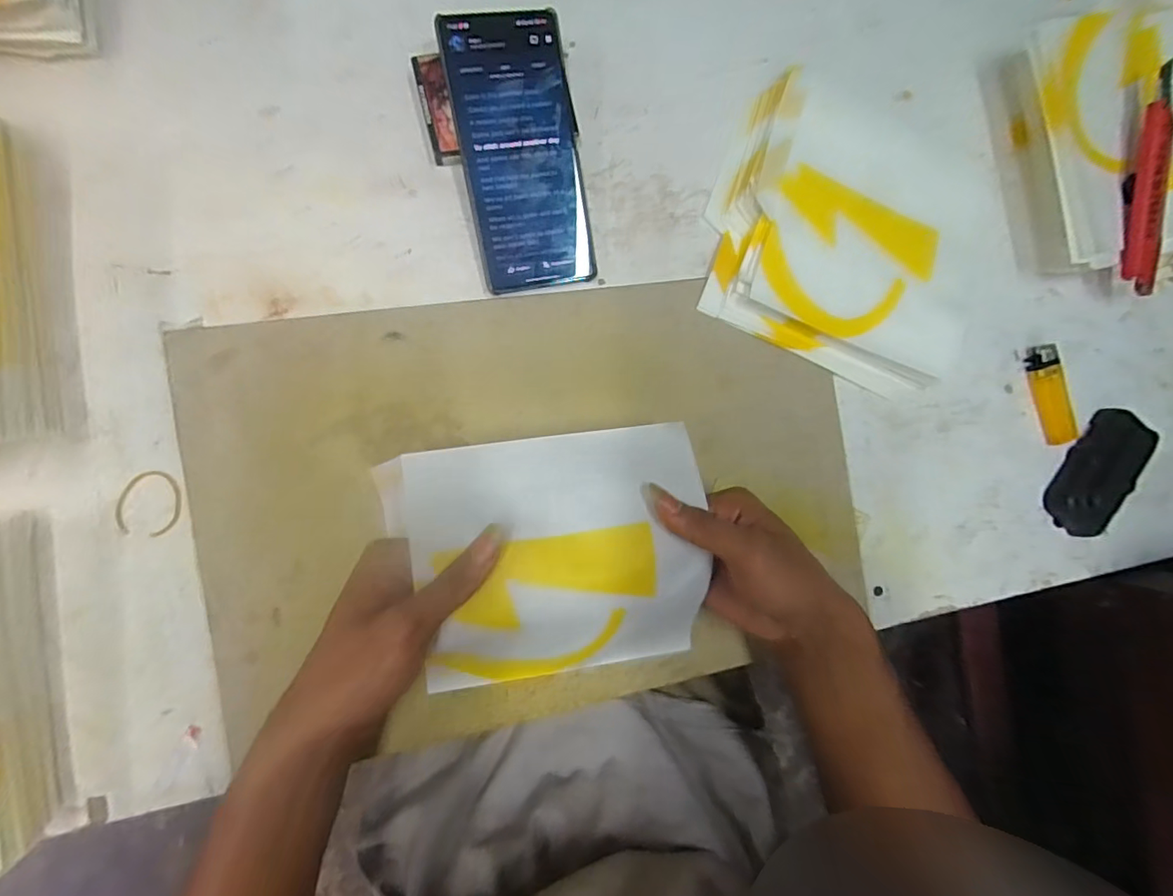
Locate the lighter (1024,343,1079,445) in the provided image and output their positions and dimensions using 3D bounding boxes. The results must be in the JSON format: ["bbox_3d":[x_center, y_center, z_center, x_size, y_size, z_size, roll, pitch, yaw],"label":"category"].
[{"bbox_3d":[0.372,-0.043,0.414,0.026,0.013,0.080,-14,91,-9],"label":"lighter"}]

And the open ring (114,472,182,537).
[{"bbox_3d":[-0.265,0.033,0.311,0.034,0.004,0.038,6,88,-9],"label":"open ring"}]

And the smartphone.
[{"bbox_3d":[-0.042,-0.189,0.335,0.076,0.007,0.163,-12,101,-11],"label":"smartphone"}]

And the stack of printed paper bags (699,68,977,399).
[{"bbox_3d":[0.201,-0.164,0.383,0.207,0.021,0.207,23,85,-8],"label":"stack of printed paper bags"}]

